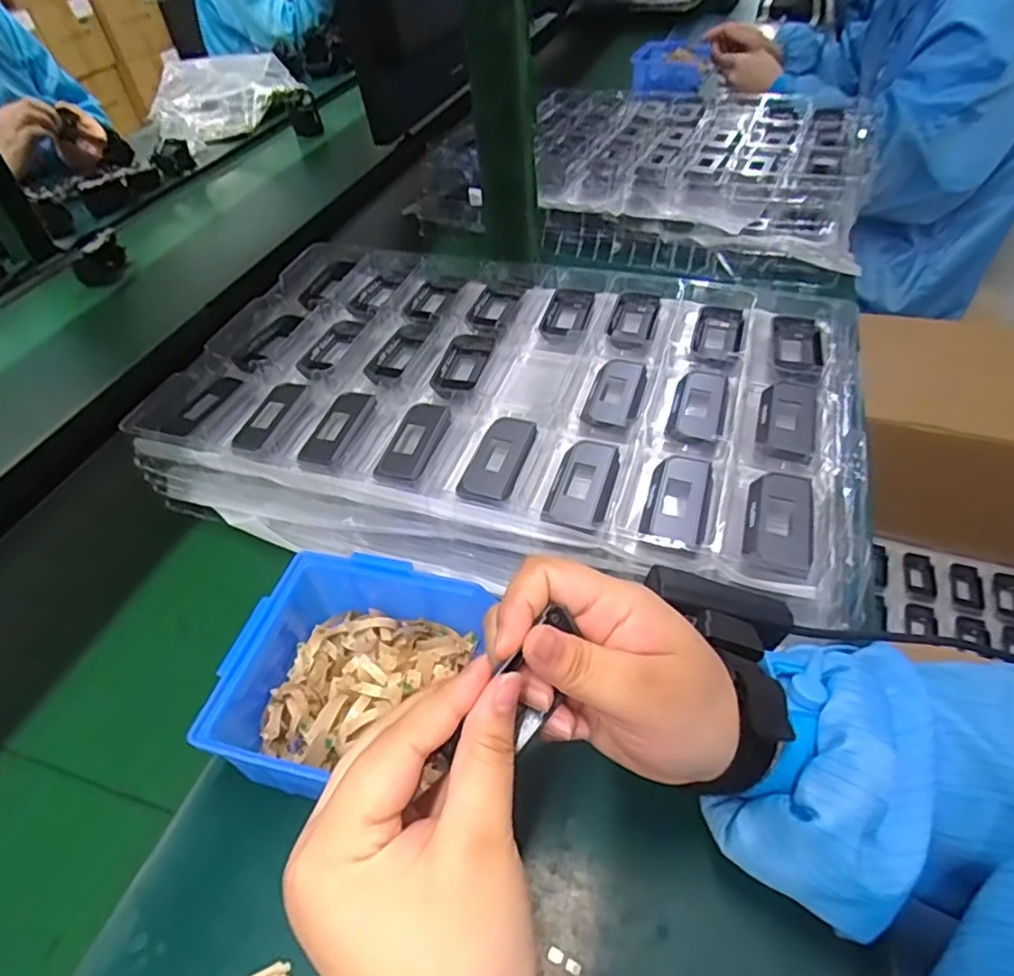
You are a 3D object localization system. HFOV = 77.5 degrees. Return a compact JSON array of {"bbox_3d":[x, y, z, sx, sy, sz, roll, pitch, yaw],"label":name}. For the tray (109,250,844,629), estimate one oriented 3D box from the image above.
[{"bbox_3d":[-0.006,-0.075,0.508,0.517,0.063,0.334,9,49,11],"label":"tray"}]

